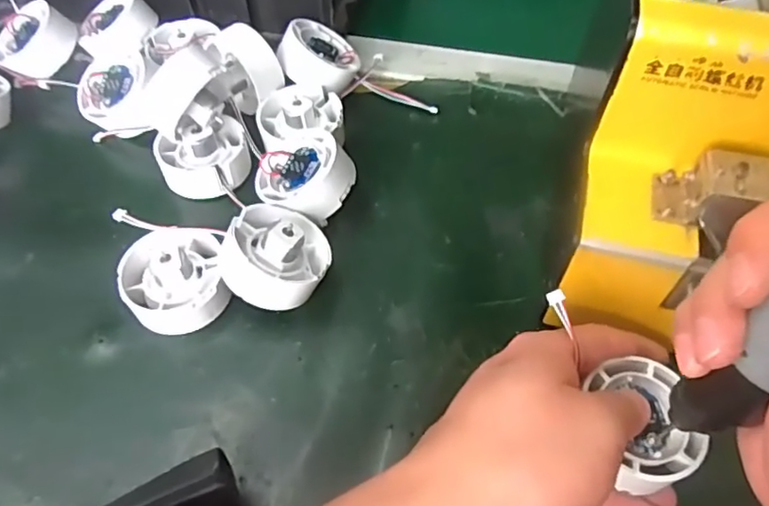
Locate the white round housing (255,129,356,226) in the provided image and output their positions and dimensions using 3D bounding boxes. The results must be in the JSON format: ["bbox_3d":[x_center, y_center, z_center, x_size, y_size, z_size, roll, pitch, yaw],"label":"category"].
[{"bbox_3d":[-0.044,-0.043,0.352,0.053,0.030,0.050,-11,57,18],"label":"white round housing"}]

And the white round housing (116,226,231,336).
[{"bbox_3d":[-0.111,0.013,0.317,0.051,0.032,0.055,0,55,0],"label":"white round housing"}]

